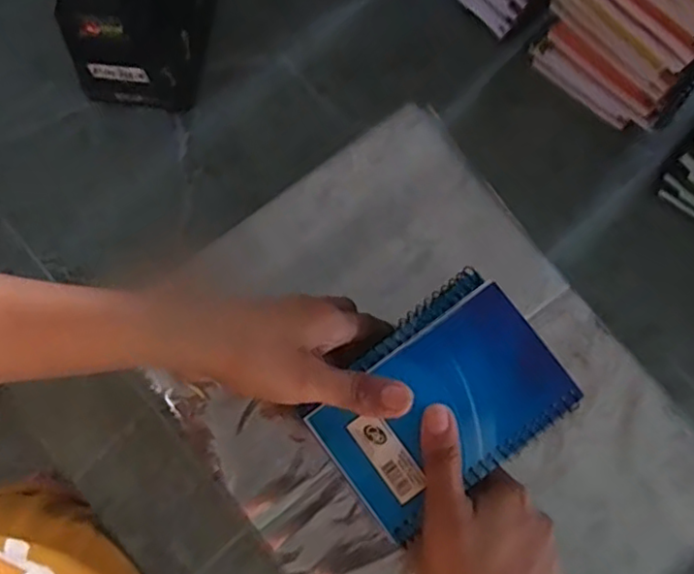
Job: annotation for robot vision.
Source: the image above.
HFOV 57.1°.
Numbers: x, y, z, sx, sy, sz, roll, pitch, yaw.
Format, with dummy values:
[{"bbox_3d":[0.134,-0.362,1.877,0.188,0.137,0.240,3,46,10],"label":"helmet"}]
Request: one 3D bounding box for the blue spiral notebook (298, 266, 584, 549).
[{"bbox_3d":[0.050,0.061,0.350,0.130,0.010,0.094,-36,78,-10],"label":"blue spiral notebook"}]

